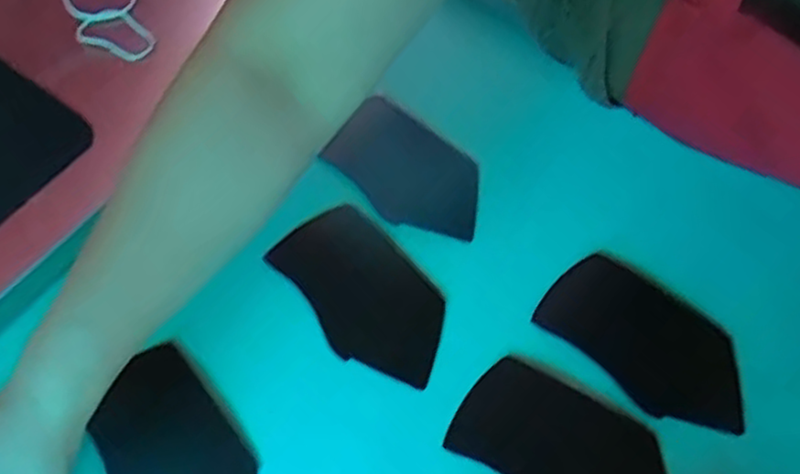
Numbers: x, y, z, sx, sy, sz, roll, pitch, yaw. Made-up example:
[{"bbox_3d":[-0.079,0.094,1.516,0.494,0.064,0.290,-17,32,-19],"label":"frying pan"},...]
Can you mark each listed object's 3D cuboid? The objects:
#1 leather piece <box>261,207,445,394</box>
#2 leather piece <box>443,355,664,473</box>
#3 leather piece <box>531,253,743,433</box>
[{"bbox_3d":[-0.023,0.036,0.470,0.071,0.004,0.127,-37,67,-18],"label":"leather piece"},{"bbox_3d":[0.098,0.124,0.424,0.129,0.004,0.073,31,65,17],"label":"leather piece"},{"bbox_3d":[0.153,0.064,0.452,0.128,0.006,0.071,38,68,19],"label":"leather piece"}]

